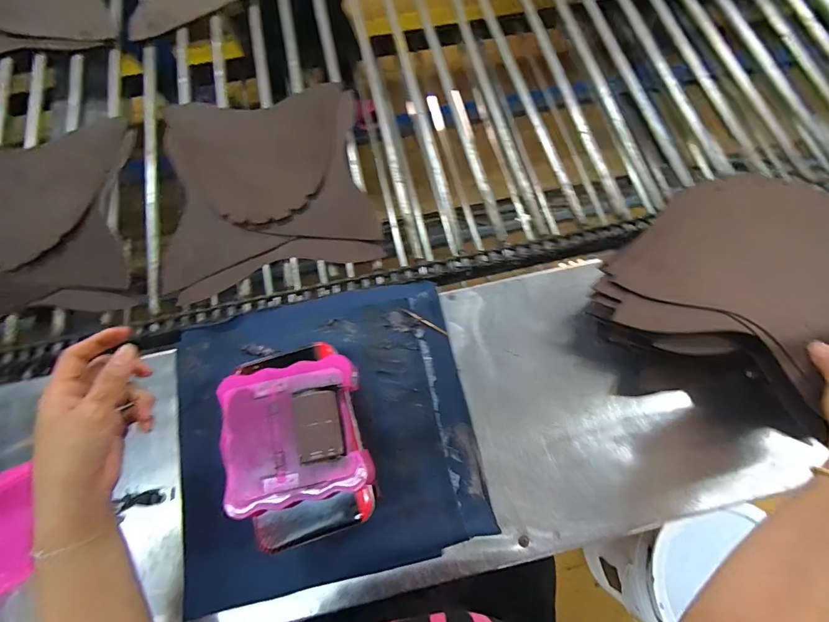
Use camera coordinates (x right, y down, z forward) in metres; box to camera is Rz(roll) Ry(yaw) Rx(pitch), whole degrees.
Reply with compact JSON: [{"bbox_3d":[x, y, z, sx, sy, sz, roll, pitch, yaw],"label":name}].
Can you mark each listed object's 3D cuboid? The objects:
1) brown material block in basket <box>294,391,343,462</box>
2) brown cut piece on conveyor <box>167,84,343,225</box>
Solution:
[{"bbox_3d":[-0.076,0.090,0.320,0.032,0.008,0.052,-11,71,-4],"label":"brown material block in basket"},{"bbox_3d":[-0.205,-0.231,0.577,0.246,0.030,0.216,-22,73,-7],"label":"brown cut piece on conveyor"}]

